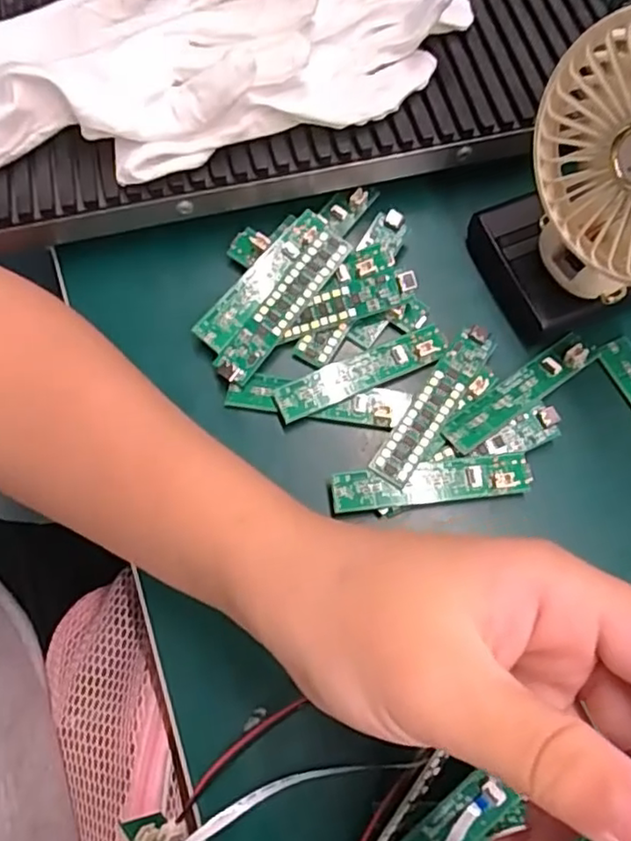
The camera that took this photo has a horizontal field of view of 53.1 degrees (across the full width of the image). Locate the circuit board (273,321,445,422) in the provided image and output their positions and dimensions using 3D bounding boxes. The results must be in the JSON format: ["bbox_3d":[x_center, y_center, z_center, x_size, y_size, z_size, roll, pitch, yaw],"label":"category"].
[{"bbox_3d":[0.021,-0.022,0.286,0.082,0.005,0.018,-23,74,-8],"label":"circuit board"}]

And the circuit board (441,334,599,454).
[{"bbox_3d":[0.091,-0.014,0.280,0.080,0.006,0.017,-33,76,-11],"label":"circuit board"}]

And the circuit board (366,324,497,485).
[{"bbox_3d":[0.052,-0.008,0.278,0.017,0.004,0.084,33,74,9],"label":"circuit board"}]

